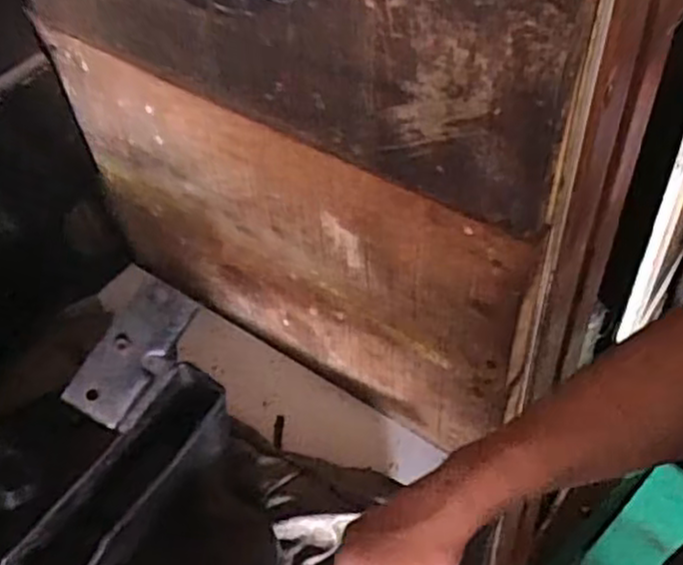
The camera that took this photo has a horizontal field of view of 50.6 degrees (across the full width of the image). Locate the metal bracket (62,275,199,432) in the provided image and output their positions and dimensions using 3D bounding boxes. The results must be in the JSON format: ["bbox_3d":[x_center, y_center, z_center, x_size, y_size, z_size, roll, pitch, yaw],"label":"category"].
[{"bbox_3d":[-0.151,0.052,0.528,0.053,0.011,0.107,30,88,-5],"label":"metal bracket"}]

